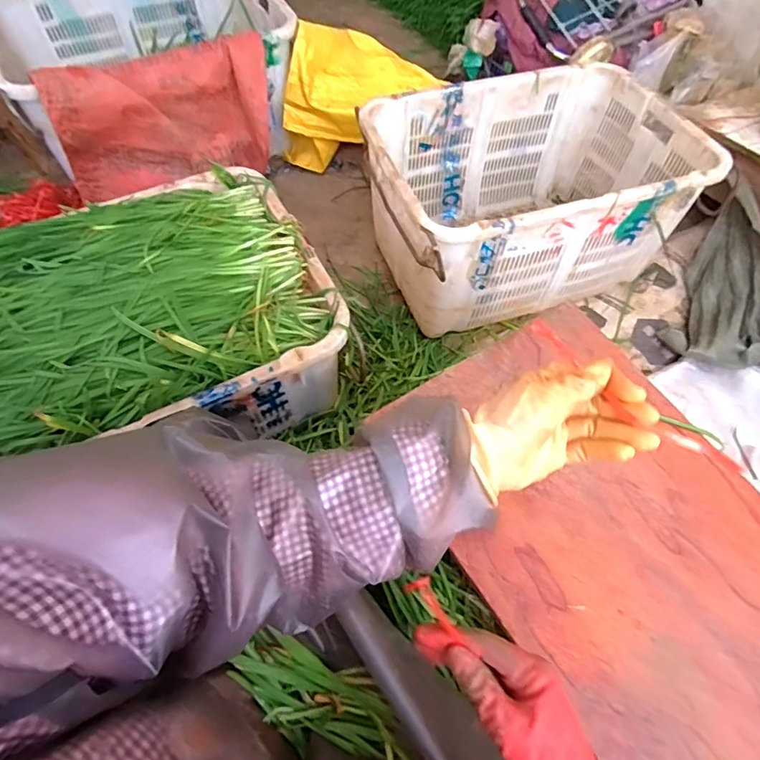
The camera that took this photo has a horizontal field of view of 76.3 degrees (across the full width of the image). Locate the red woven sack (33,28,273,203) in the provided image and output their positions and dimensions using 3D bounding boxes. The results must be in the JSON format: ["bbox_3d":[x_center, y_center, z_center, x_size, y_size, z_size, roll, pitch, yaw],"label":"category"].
[{"bbox_3d":[-0.489,-0.589,1.131,0.486,0.298,0.148,-14,65,-11],"label":"red woven sack"}]

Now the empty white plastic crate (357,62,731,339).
[{"bbox_3d":[0.325,-0.430,1.160,0.715,0.387,0.473,-18,65,-13],"label":"empty white plastic crate"}]

